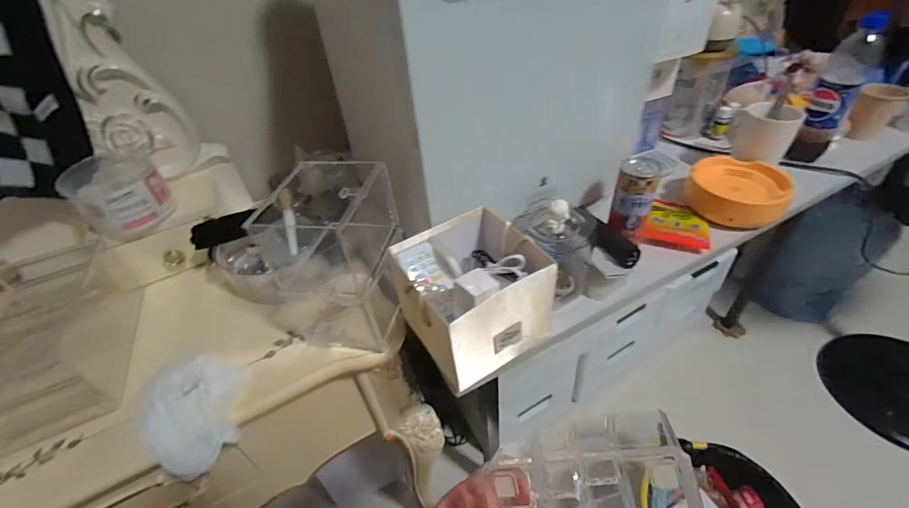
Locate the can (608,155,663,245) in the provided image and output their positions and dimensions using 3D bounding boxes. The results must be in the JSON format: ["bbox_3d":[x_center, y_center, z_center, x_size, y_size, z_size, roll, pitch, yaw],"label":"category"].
[{"bbox_3d":[0.247,-0.071,0.553,0.049,0.120,0.052,-4,40,3],"label":"can"}]

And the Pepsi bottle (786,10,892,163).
[{"bbox_3d":[0.648,-0.270,0.679,0.060,0.239,0.072,28,51,34],"label":"Pepsi bottle"}]

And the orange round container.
[{"bbox_3d":[0.442,-0.099,0.632,0.139,0.047,0.127,16,46,25],"label":"orange round container"}]

